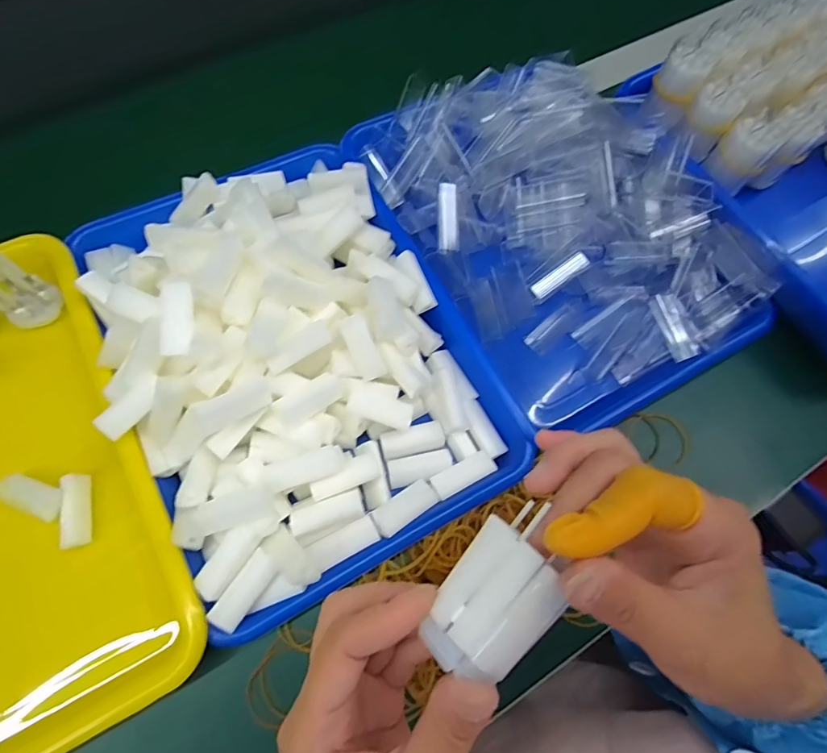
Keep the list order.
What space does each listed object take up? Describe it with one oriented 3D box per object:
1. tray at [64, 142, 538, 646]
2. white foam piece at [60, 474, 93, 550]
[{"bbox_3d":[-0.085,-0.032,0.319,0.235,0.070,0.324,-26,73,-12],"label":"tray"},{"bbox_3d":[-0.217,0.085,0.297,0.011,0.010,0.046,-13,70,-7],"label":"white foam piece"}]

